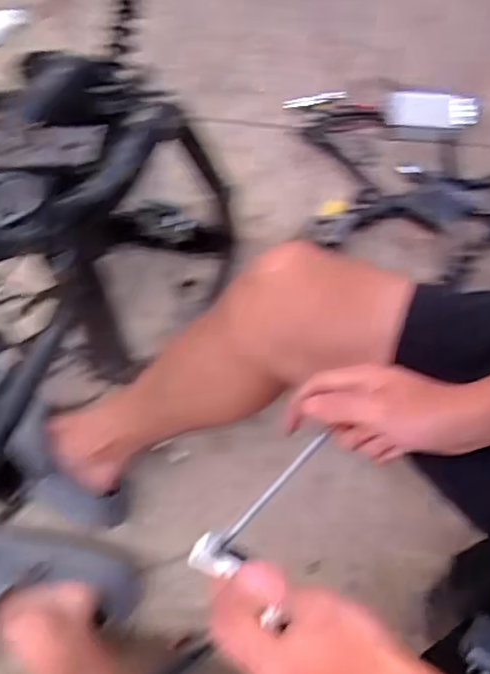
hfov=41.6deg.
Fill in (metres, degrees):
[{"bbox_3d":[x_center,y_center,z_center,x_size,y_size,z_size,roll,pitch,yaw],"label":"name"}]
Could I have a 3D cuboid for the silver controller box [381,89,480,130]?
[{"bbox_3d":[0.303,-0.368,1.049,0.144,0.030,0.077,14,69,9],"label":"silver controller box"}]

